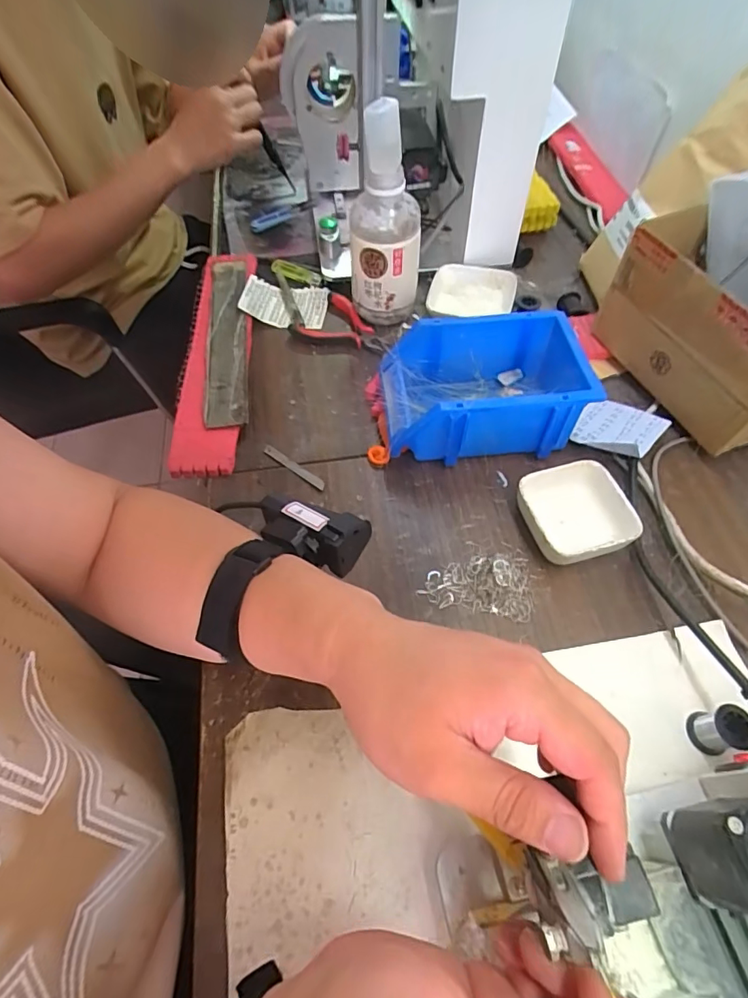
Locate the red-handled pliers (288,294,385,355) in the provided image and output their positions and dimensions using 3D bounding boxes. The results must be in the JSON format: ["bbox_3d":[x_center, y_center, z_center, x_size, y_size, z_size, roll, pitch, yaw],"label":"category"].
[{"bbox_3d":[-0.037,-0.198,0.585,0.112,0.020,0.078,36,64,23],"label":"red-handled pliers"}]

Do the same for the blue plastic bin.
[{"bbox_3d":[0.110,-0.106,0.471,0.194,0.072,0.125,-3,55,-1],"label":"blue plastic bin"}]

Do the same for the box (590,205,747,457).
[{"bbox_3d":[0.327,-0.156,0.478,0.114,0.137,0.207,-21,57,-12],"label":"box"}]

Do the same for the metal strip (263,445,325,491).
[{"bbox_3d":[-0.077,-0.031,0.476,0.078,0.004,0.009,33,75,22],"label":"metal strip"}]

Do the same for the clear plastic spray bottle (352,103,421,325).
[{"bbox_3d":[0.012,-0.293,0.534,0.076,0.203,0.078,3,56,3],"label":"clear plastic spray bottle"}]

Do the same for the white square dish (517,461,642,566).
[{"bbox_3d":[0.173,0.014,0.428,0.086,0.031,0.086,-14,56,-8],"label":"white square dish"}]

